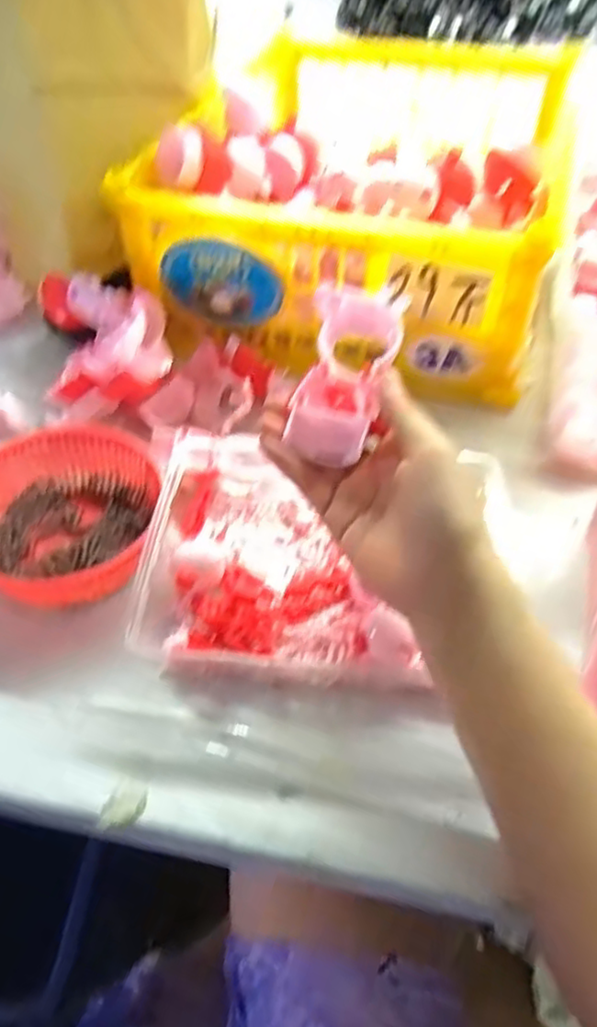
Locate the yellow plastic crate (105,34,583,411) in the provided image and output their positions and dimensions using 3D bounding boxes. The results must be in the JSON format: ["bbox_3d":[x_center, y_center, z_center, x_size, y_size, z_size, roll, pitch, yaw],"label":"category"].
[{"bbox_3d":[0.082,-0.335,0.683,0.353,0.137,0.470,14,50,13],"label":"yellow plastic crate"}]

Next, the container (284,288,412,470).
[{"bbox_3d":[0.026,-0.080,0.375,0.050,0.028,0.102,12,77,12],"label":"container"}]

